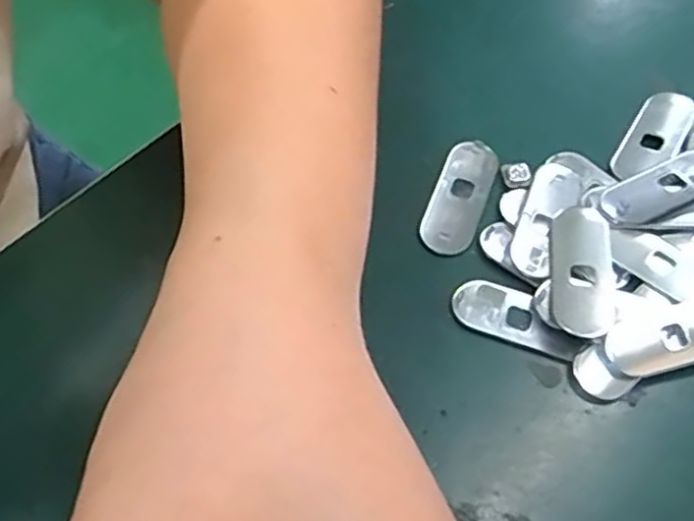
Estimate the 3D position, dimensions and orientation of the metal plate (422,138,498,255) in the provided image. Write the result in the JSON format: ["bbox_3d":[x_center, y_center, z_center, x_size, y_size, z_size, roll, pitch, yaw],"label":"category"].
[{"bbox_3d":[0.042,-0.024,0.249,0.020,0.006,0.048,19,63,9],"label":"metal plate"}]

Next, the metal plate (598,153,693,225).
[{"bbox_3d":[0.113,-0.026,0.244,0.049,0.004,0.017,-21,64,-12],"label":"metal plate"}]

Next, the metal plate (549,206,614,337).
[{"bbox_3d":[0.079,0.002,0.229,0.019,0.004,0.049,7,61,2],"label":"metal plate"}]

